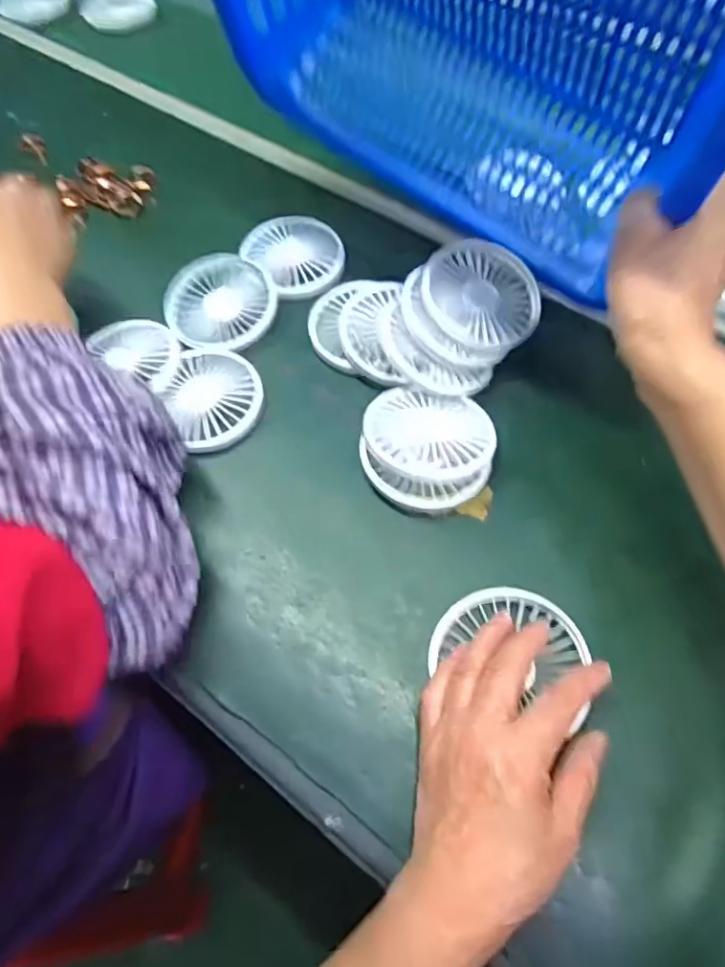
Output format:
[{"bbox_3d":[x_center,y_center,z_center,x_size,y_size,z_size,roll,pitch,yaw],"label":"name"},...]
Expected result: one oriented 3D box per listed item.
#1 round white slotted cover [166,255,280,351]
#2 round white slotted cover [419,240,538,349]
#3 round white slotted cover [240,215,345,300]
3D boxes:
[{"bbox_3d":[-0.119,-0.150,0.468,0.086,0.009,0.100,-41,68,-16],"label":"round white slotted cover"},{"bbox_3d":[0.088,-0.142,0.425,0.086,0.008,0.085,-2,80,-9],"label":"round white slotted cover"},{"bbox_3d":[-0.058,-0.198,0.491,0.076,0.012,0.094,-36,67,-14],"label":"round white slotted cover"}]

